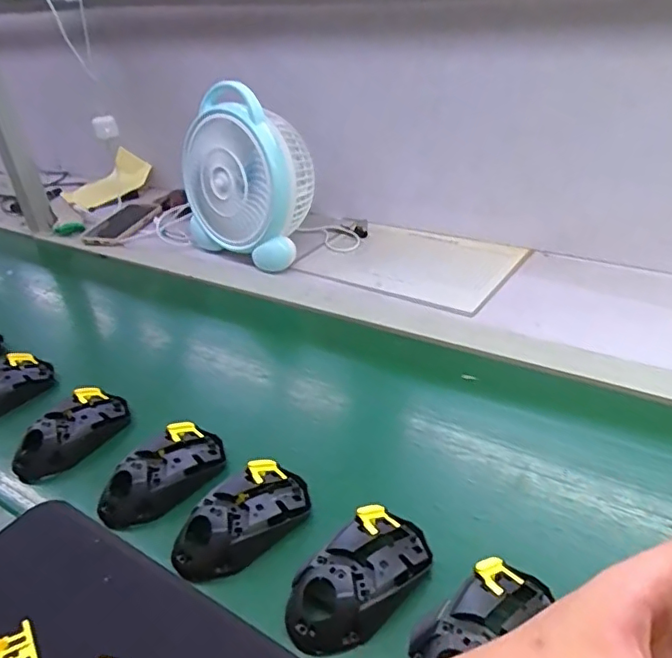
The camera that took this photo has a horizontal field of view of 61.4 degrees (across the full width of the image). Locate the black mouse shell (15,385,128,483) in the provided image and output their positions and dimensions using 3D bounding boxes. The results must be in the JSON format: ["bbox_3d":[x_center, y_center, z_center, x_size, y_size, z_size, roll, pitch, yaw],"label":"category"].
[{"bbox_3d":[-0.267,0.098,0.566,0.059,0.039,0.119,20,39,35],"label":"black mouse shell"}]

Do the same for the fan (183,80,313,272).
[{"bbox_3d":[-0.137,-0.234,0.882,0.215,0.240,0.116,25,42,39],"label":"fan"}]

